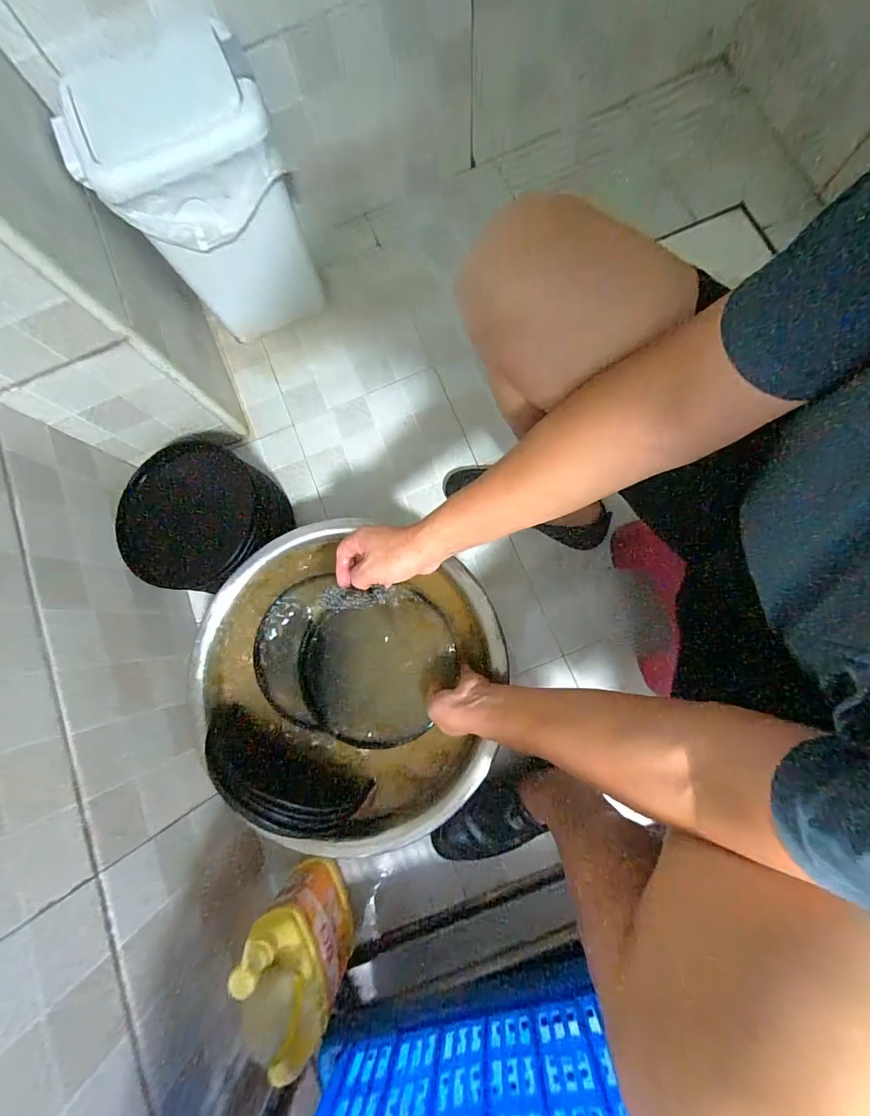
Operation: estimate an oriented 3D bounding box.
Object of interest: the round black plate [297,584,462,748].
[{"bbox_3d":[-0.084,0.161,0.615,0.229,0.035,0.201,-19,80,-2],"label":"round black plate"}]

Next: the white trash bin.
[{"bbox_3d":[-0.357,-0.572,0.707,0.261,0.326,0.212,-21,80,1],"label":"white trash bin"}]

